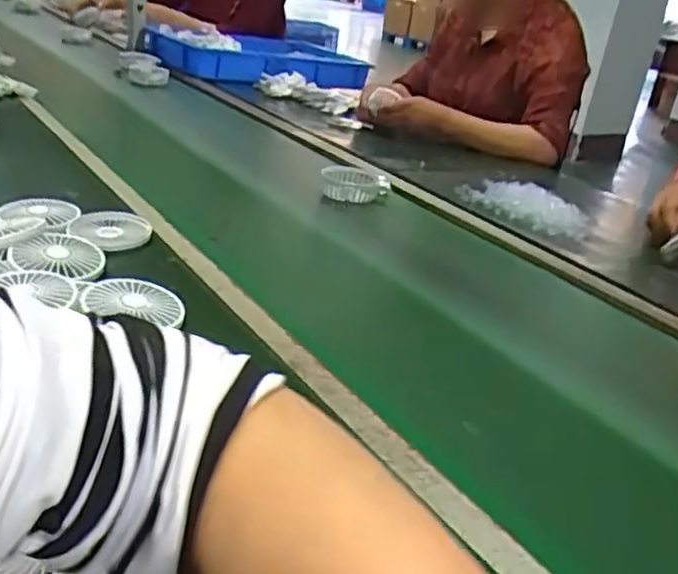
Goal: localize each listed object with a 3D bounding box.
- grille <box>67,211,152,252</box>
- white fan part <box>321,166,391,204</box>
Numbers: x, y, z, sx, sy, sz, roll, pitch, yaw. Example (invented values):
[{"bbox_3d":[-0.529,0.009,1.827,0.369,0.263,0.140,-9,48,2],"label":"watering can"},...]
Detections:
[{"bbox_3d":[-0.254,-0.061,0.760,0.081,0.022,0.071,-14,33,-37],"label":"grille"},{"bbox_3d":[0.028,-0.167,1.118,0.108,0.037,0.126,7,26,-2],"label":"white fan part"}]

